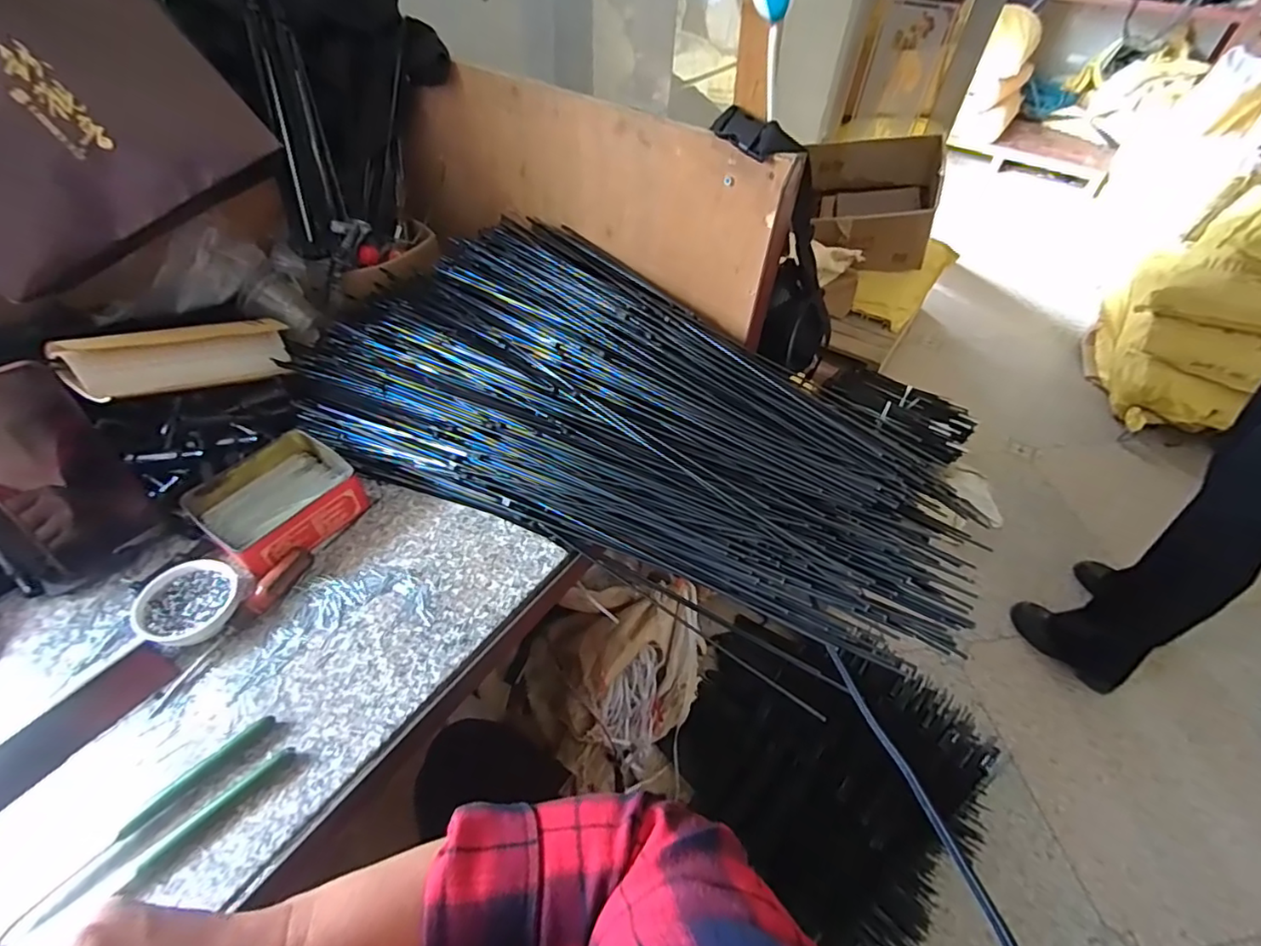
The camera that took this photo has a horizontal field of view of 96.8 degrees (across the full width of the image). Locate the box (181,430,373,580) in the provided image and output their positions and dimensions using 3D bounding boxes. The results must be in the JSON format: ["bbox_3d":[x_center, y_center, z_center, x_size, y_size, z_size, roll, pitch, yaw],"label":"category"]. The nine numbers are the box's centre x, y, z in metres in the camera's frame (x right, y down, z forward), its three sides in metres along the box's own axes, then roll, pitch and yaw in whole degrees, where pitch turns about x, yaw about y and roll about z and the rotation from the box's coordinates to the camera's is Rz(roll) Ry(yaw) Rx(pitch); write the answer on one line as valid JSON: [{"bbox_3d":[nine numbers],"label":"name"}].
[{"bbox_3d":[-0.330,0.025,0.534,0.109,0.041,0.127,30,54,21],"label":"box"}]

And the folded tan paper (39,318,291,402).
[{"bbox_3d":[-0.464,-0.122,0.594,0.069,0.048,0.211,29,33,20],"label":"folded tan paper"}]

